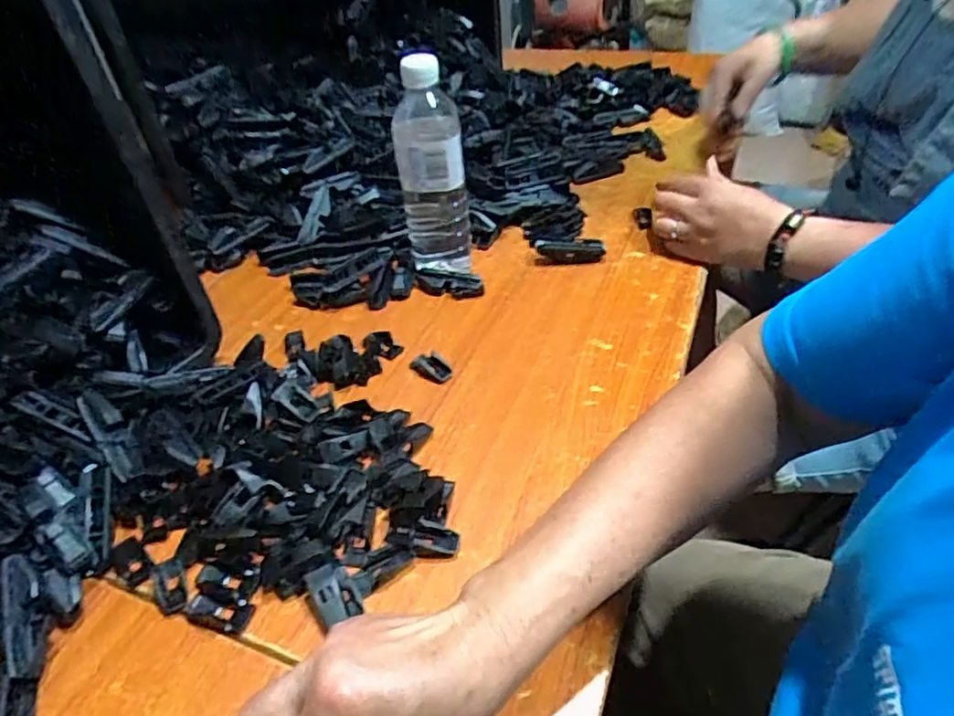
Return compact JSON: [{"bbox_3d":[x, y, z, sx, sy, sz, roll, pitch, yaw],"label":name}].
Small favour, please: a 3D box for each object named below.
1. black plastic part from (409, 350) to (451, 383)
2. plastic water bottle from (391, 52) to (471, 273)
[{"bbox_3d":[-0.040,0.008,0.534,0.023,0.008,0.039,-31,48,-26],"label":"black plastic part"},{"bbox_3d":[-0.044,-0.183,0.599,0.064,0.201,0.069,-6,42,-1],"label":"plastic water bottle"}]

